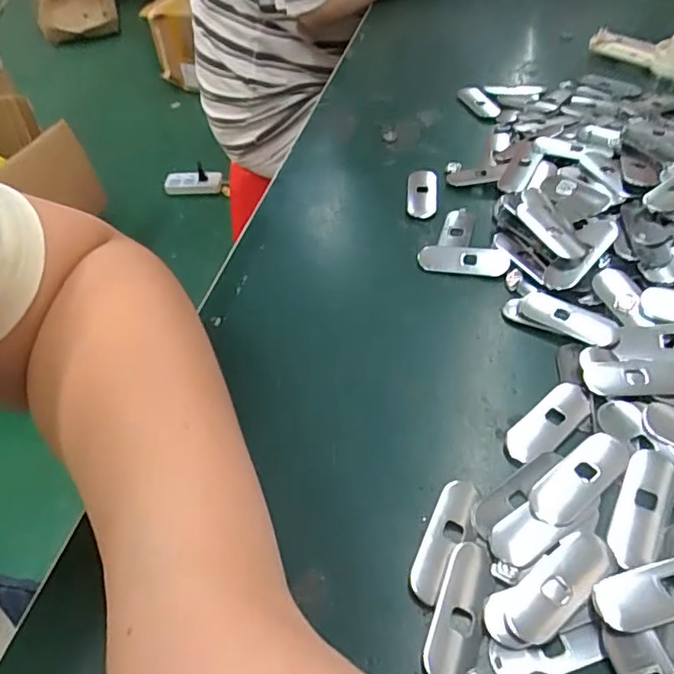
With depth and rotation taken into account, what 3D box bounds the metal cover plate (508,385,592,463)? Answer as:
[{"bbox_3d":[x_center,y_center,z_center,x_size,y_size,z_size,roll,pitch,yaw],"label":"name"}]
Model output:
[{"bbox_3d":[0.095,0.039,0.253,0.048,0.004,0.019,-34,54,-24],"label":"metal cover plate"}]

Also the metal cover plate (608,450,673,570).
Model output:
[{"bbox_3d":[0.121,0.067,0.221,0.017,0.004,0.051,21,53,22],"label":"metal cover plate"}]

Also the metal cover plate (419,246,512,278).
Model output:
[{"bbox_3d":[0.073,-0.045,0.327,0.051,0.004,0.023,7,49,10],"label":"metal cover plate"}]

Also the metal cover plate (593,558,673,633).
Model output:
[{"bbox_3d":[0.116,0.090,0.199,0.049,0.006,0.018,-11,48,-6],"label":"metal cover plate"}]

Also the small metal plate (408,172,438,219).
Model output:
[{"bbox_3d":[0.057,-0.096,0.372,0.020,0.004,0.047,4,48,7],"label":"small metal plate"}]

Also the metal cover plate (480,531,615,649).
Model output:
[{"bbox_3d":[0.079,0.093,0.204,0.055,0.004,0.020,-26,51,-18],"label":"metal cover plate"}]

